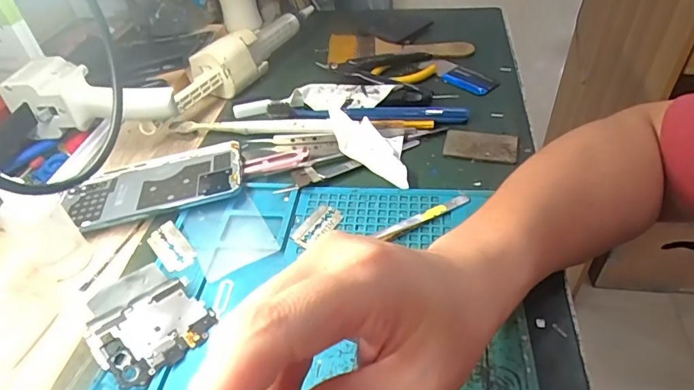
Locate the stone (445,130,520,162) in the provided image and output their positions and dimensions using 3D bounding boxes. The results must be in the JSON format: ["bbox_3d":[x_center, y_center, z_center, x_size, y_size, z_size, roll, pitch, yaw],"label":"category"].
[{"bbox_3d":[0.117,-0.045,0.400,0.060,0.004,0.036,9,45,14],"label":"stone"}]

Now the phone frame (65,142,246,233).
[{"bbox_3d":[-0.162,-0.009,0.384,0.145,0.009,0.075,-14,44,-9],"label":"phone frame"}]

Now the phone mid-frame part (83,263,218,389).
[{"bbox_3d":[-0.124,0.077,0.281,0.065,0.009,0.063,40,50,14],"label":"phone mid-frame part"}]

